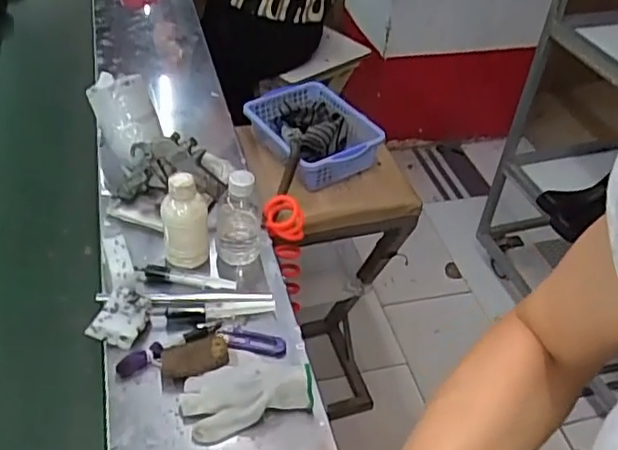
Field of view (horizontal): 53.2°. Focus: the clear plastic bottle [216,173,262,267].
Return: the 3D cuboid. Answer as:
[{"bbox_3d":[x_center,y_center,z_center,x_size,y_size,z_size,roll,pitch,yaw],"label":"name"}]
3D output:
[{"bbox_3d":[-0.092,-0.016,0.799,0.057,0.138,0.061,-2,43,-8],"label":"clear plastic bottle"}]

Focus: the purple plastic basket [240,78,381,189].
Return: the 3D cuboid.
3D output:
[{"bbox_3d":[0.007,-0.169,1.086,0.167,0.080,0.222,-22,48,-24],"label":"purple plastic basket"}]

